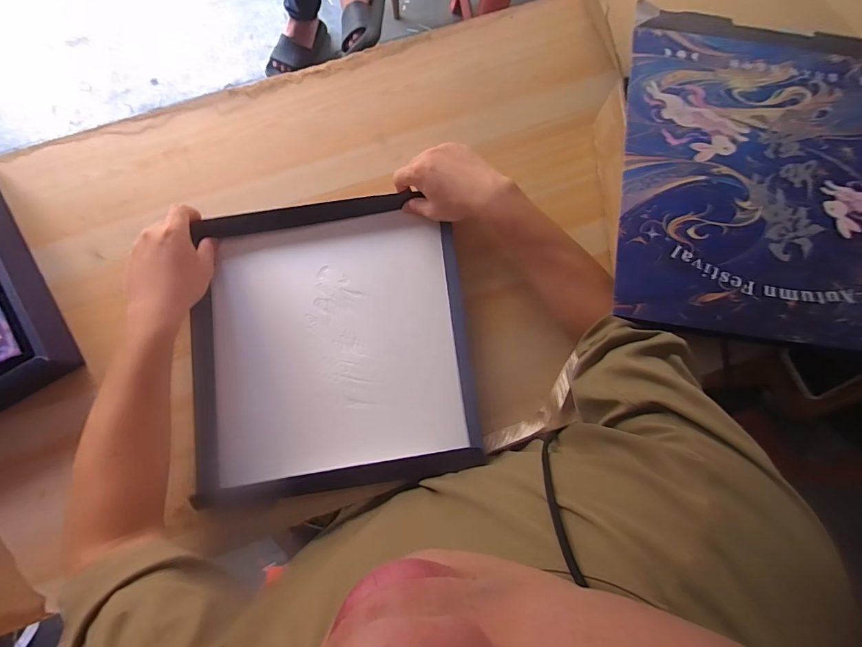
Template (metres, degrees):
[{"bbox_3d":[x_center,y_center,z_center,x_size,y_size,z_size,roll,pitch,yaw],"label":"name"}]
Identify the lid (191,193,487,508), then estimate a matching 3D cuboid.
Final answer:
[{"bbox_3d":[-0.129,0.019,0.540,0.346,0.038,0.370,-7,80,-3],"label":"lid"}]

